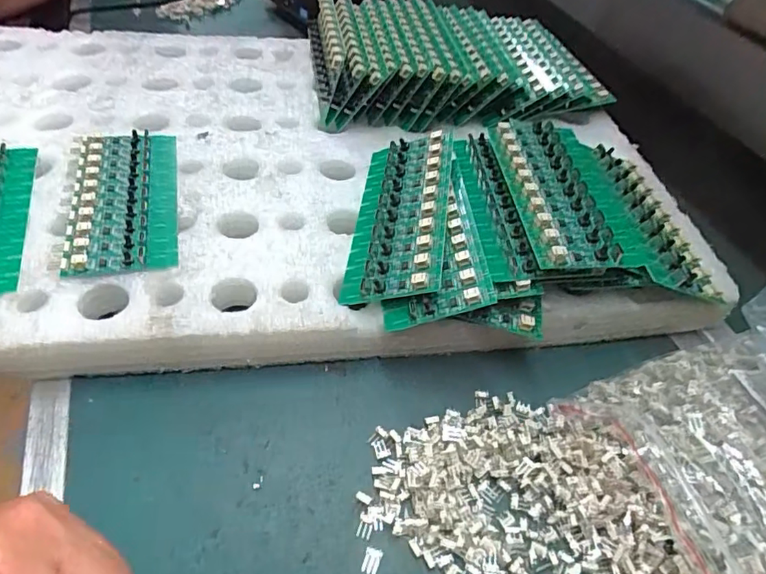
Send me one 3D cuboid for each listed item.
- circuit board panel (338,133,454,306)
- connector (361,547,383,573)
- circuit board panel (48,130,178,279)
[{"bbox_3d":[0.011,-0.048,0.334,0.060,0.007,0.132,-8,51,23],"label":"circuit board panel"},{"bbox_3d":[-0.005,0.126,0.243,0.008,0.004,0.011,19,48,11],"label":"connector"},{"bbox_3d":[-0.169,-0.059,0.342,0.065,0.010,0.132,-8,49,-13],"label":"circuit board panel"}]

